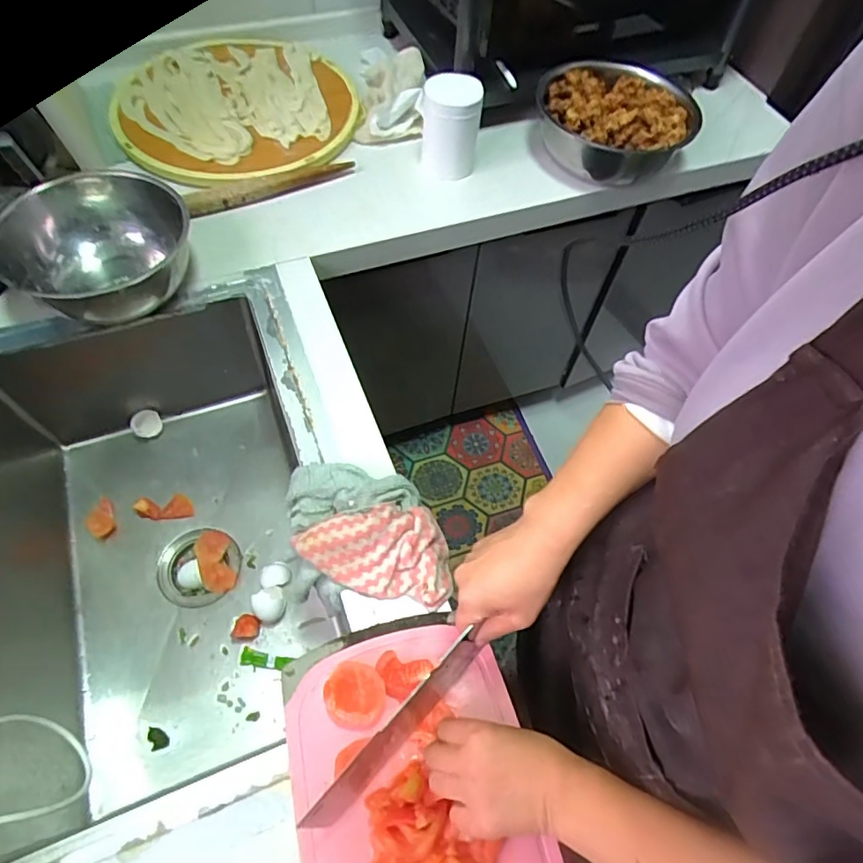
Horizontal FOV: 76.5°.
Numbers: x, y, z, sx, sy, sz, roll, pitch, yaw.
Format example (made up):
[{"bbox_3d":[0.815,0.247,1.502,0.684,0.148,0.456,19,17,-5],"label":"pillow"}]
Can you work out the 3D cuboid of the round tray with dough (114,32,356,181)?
[{"bbox_3d":[-0.335,-0.557,0.945,0.395,0.053,0.384,0,64,0],"label":"round tray with dough"}]

